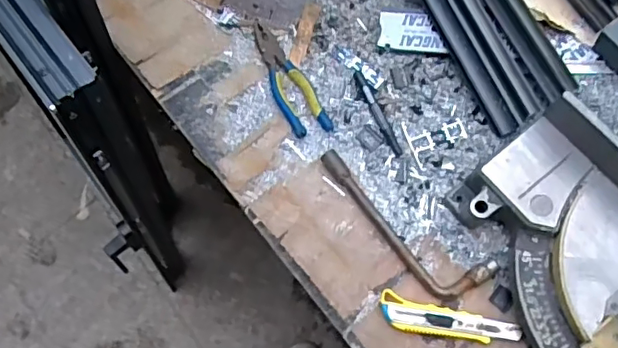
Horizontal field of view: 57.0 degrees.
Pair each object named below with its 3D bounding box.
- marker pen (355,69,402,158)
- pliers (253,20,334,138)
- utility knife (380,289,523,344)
[{"bbox_3d":[0.094,-0.084,0.782,0.014,0.007,0.133,-25,75,-1],"label":"marker pen"},{"bbox_3d":[-0.036,-0.136,0.812,0.055,0.013,0.199,-30,75,-3],"label":"pliers"},{"bbox_3d":[0.169,0.183,0.692,0.167,0.019,0.040,14,77,9],"label":"utility knife"}]

